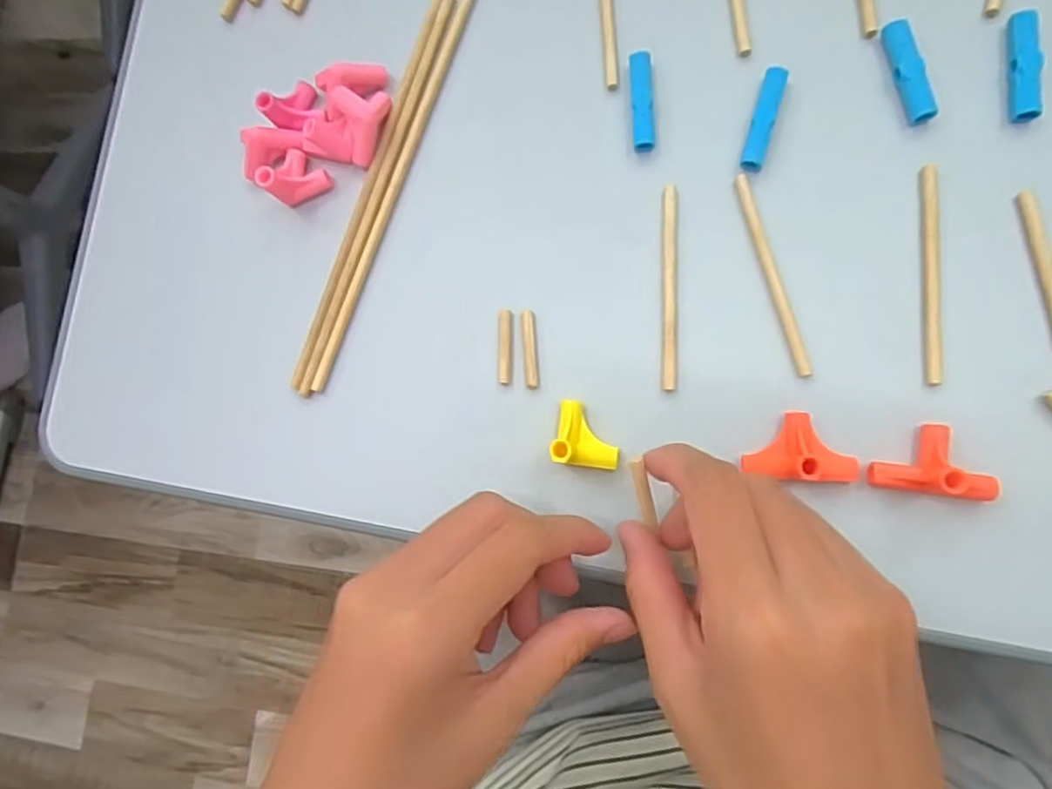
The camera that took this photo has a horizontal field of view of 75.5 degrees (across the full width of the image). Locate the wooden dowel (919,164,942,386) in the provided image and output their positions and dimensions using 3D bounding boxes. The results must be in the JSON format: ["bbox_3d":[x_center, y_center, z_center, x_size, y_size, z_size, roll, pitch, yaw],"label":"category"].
[{"bbox_3d":[0.158,-0.047,0.263,0.006,0.004,0.086,1,82,10],"label":"wooden dowel"}]

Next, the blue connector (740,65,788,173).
[{"bbox_3d":[0.099,-0.113,0.282,0.010,0.009,0.044,16,85,12],"label":"blue connector"}]

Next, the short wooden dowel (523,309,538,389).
[{"bbox_3d":[0.002,-0.020,0.289,0.005,0.004,0.034,-4,81,9],"label":"short wooden dowel"}]

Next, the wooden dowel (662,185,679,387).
[{"bbox_3d":[0.060,-0.045,0.281,0.007,0.004,0.086,0,82,10],"label":"wooden dowel"}]

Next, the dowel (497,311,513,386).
[{"bbox_3d":[-0.009,-0.020,0.290,0.006,0.004,0.032,0,82,10],"label":"dowel"}]

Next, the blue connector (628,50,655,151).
[{"bbox_3d":[0.050,-0.125,0.292,0.010,0.008,0.044,-3,81,9],"label":"blue connector"}]

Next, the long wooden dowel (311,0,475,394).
[{"bbox_3d":[-0.060,-0.094,0.311,0.006,0.004,0.196,20,86,12],"label":"long wooden dowel"}]

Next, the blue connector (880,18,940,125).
[{"bbox_3d":[0.154,-0.130,0.273,0.010,0.008,0.043,-14,80,8],"label":"blue connector"}]

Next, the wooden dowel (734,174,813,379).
[{"bbox_3d":[0.100,-0.048,0.274,0.006,0.006,0.086,-16,80,7],"label":"wooden dowel"}]

